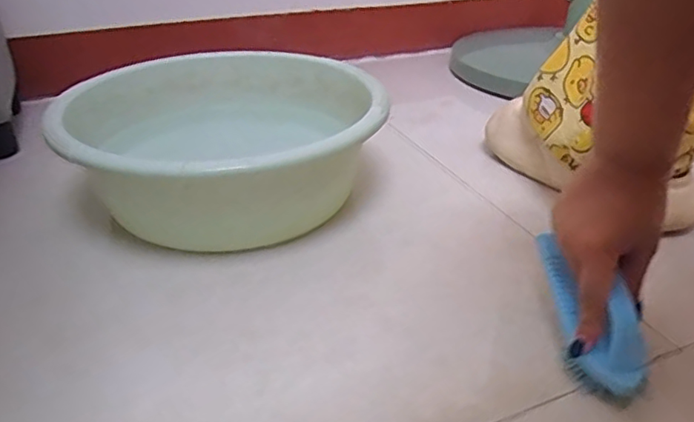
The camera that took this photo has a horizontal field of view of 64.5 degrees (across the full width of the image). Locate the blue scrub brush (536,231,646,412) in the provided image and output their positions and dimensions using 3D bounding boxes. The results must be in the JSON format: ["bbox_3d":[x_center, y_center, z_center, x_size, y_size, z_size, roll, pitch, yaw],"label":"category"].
[{"bbox_3d":[0.174,0.070,0.409,0.043,0.058,0.139,-7,48,-11],"label":"blue scrub brush"}]

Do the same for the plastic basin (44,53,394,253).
[{"bbox_3d":[-0.126,-0.074,0.616,0.333,0.119,0.324,0,32,0],"label":"plastic basin"}]

